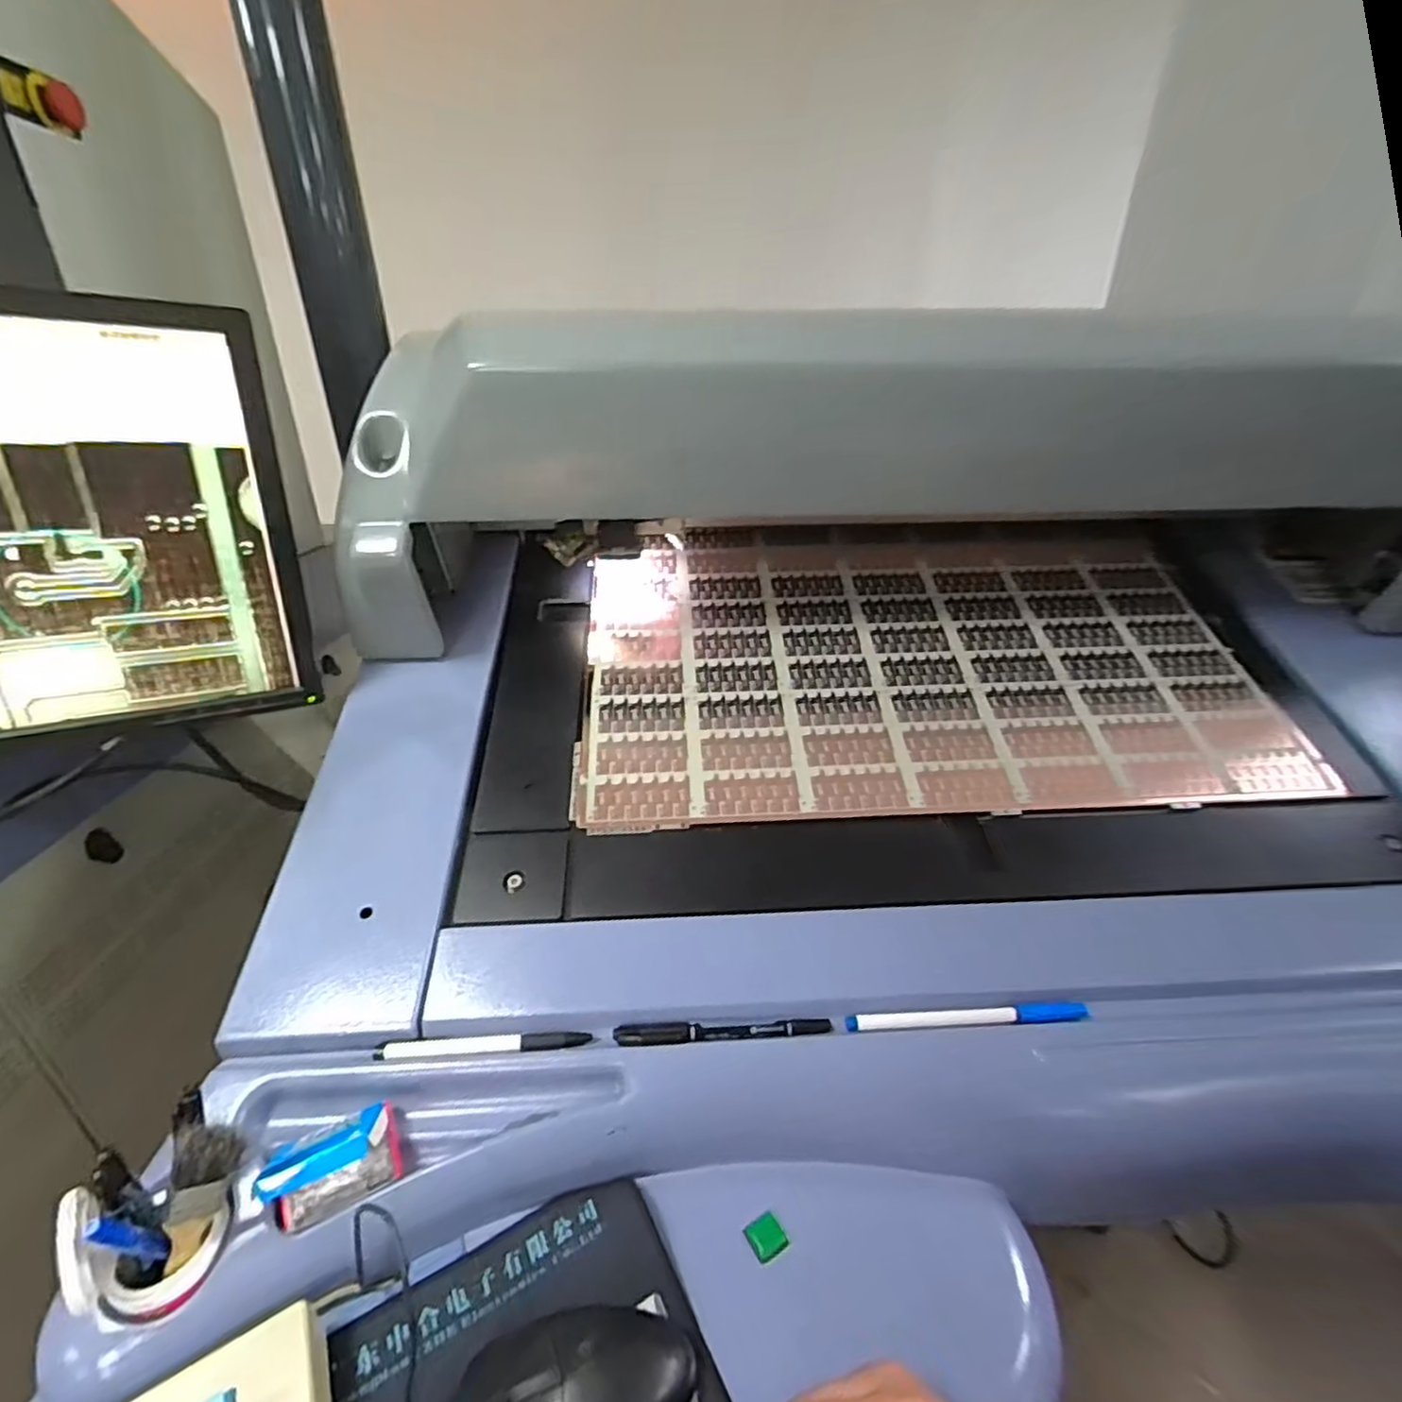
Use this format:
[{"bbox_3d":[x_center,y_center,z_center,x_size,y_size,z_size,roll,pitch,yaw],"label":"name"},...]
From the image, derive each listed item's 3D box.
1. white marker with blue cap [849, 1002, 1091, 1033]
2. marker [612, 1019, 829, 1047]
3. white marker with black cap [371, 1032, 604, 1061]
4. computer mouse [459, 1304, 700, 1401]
[{"bbox_3d":[0.176,0.209,0.445,0.158,0.012,0.013,-1,27,-2],"label":"white marker with blue cap"},{"bbox_3d":[0.015,0.215,0.434,0.140,0.011,0.013,-1,27,-3],"label":"marker"},{"bbox_3d":[-0.136,0.217,0.425,0.133,0.009,0.011,-2,27,-4],"label":"white marker with black cap"},{"bbox_3d":[-0.060,0.332,0.323,0.111,0.032,0.056,-10,28,-19],"label":"computer mouse"}]

